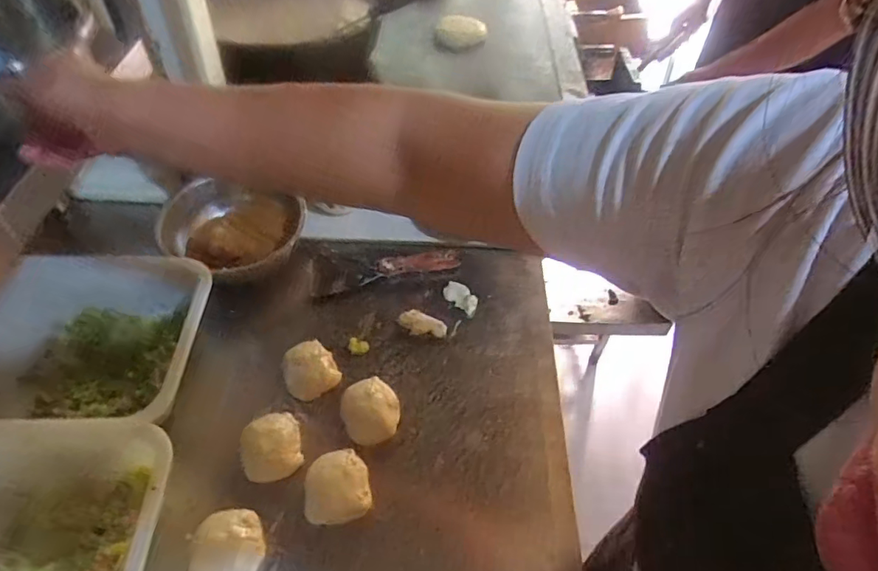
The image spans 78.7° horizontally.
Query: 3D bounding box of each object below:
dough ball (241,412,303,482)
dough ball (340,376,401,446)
[{"bbox_3d":[-0.192,0.180,0.609,0.063,0.032,0.070,-12,50,-11],"label":"dough ball"},{"bbox_3d":[-0.082,0.147,0.640,0.066,0.033,0.068,0,49,0],"label":"dough ball"}]

